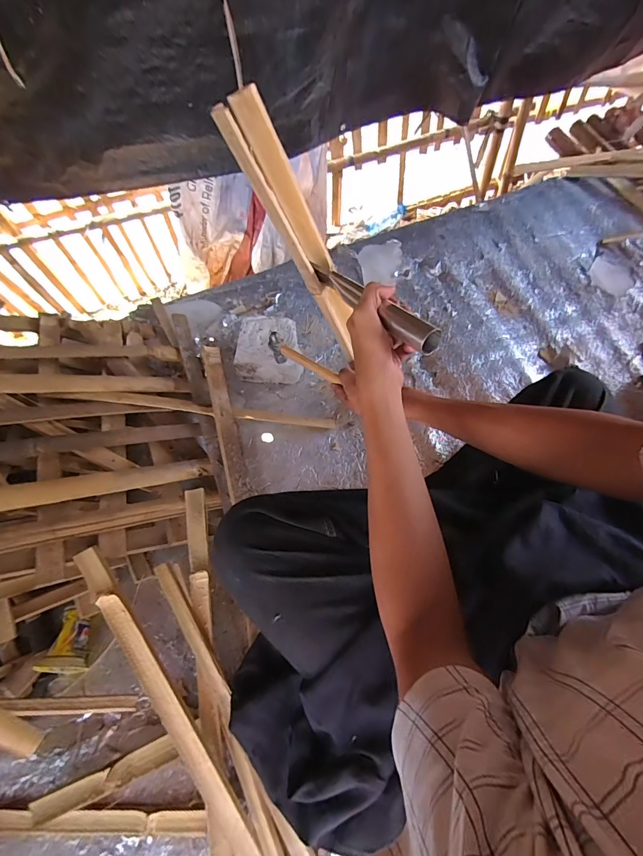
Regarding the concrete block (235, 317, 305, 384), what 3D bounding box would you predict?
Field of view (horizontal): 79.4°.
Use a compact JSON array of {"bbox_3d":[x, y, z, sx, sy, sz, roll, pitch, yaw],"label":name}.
[{"bbox_3d":[-0.103,-0.160,0.796,0.130,0.078,0.111,1,64,3],"label":"concrete block"}]

